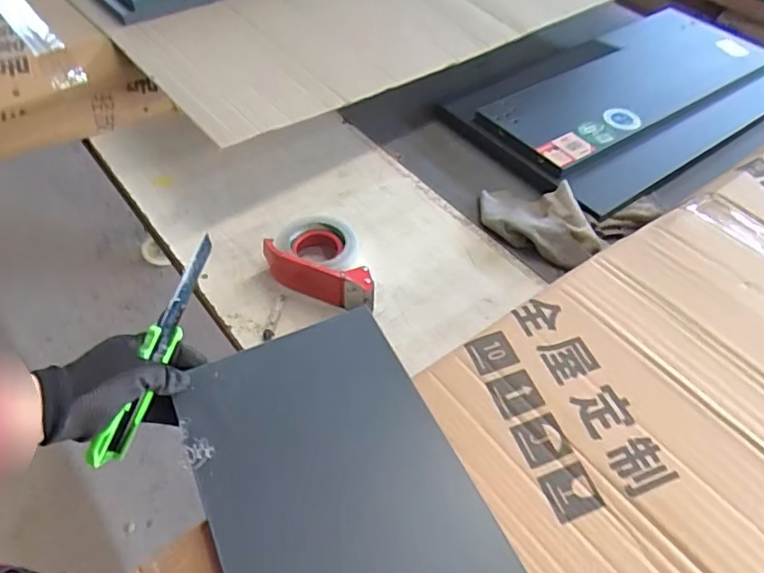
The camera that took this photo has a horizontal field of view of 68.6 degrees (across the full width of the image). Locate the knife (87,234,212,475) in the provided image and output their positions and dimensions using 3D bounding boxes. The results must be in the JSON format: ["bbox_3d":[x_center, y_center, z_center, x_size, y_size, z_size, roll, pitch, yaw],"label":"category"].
[{"bbox_3d":[-0.200,0.054,0.497,0.017,0.033,0.215,18,76,12],"label":"knife"}]

